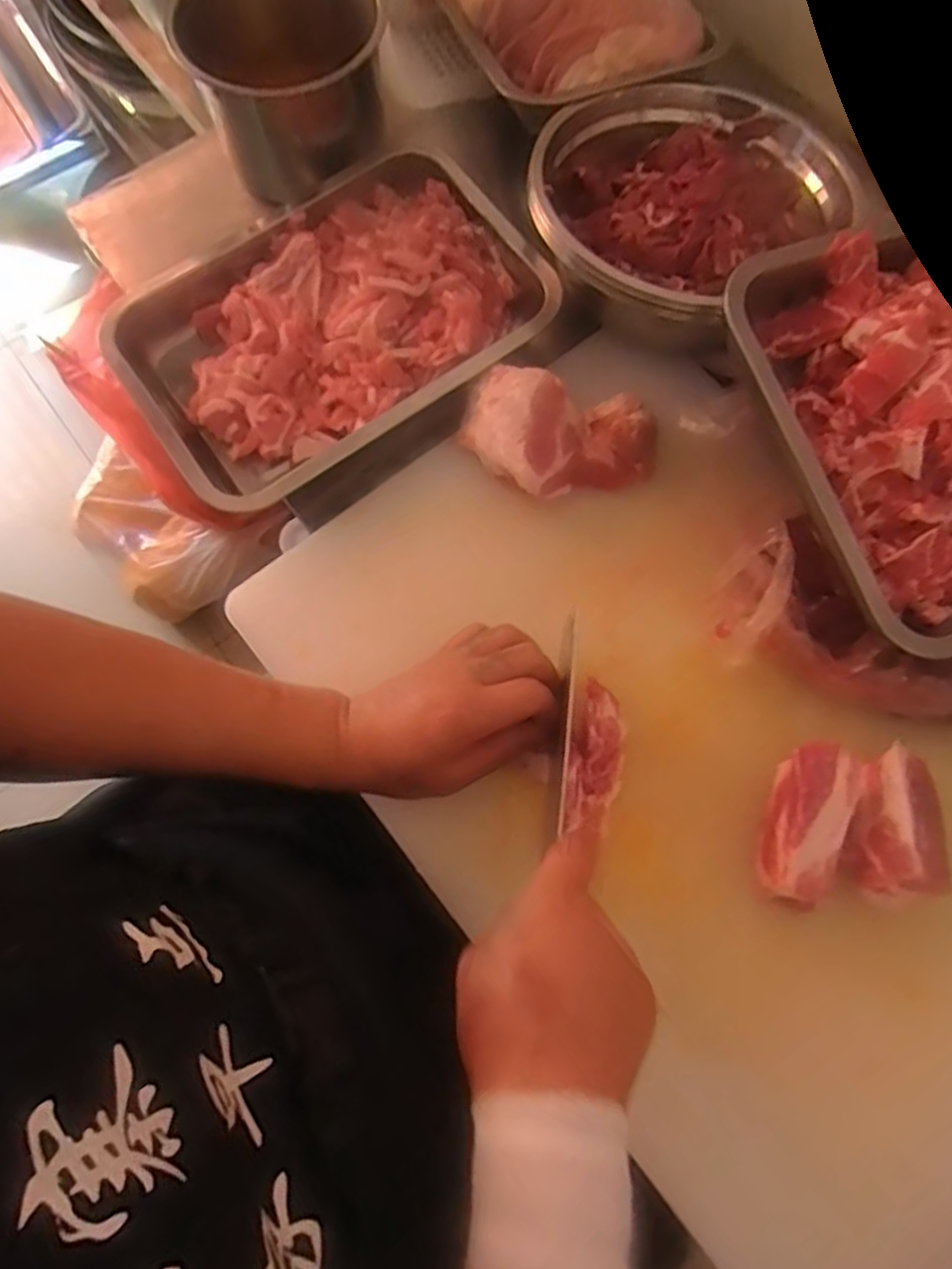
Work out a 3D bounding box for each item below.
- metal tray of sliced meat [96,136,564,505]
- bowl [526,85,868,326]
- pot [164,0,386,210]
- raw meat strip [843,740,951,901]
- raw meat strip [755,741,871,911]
[{"bbox_3d":[-0.101,-0.239,0.572,0.326,0.053,0.206,-34,78,-9],"label":"metal tray of sliced meat"},{"bbox_3d":[0.154,-0.329,0.551,0.206,0.075,0.192,0,75,-1],"label":"bowl"},{"bbox_3d":[-0.149,-0.428,0.585,0.150,0.113,0.131,-7,75,-3],"label":"pot"},{"bbox_3d":[0.260,0.114,0.441,0.050,0.031,0.091,20,75,5],"label":"raw meat strip"},{"bbox_3d":[0.201,0.114,0.446,0.050,0.038,0.098,29,76,7],"label":"raw meat strip"}]

